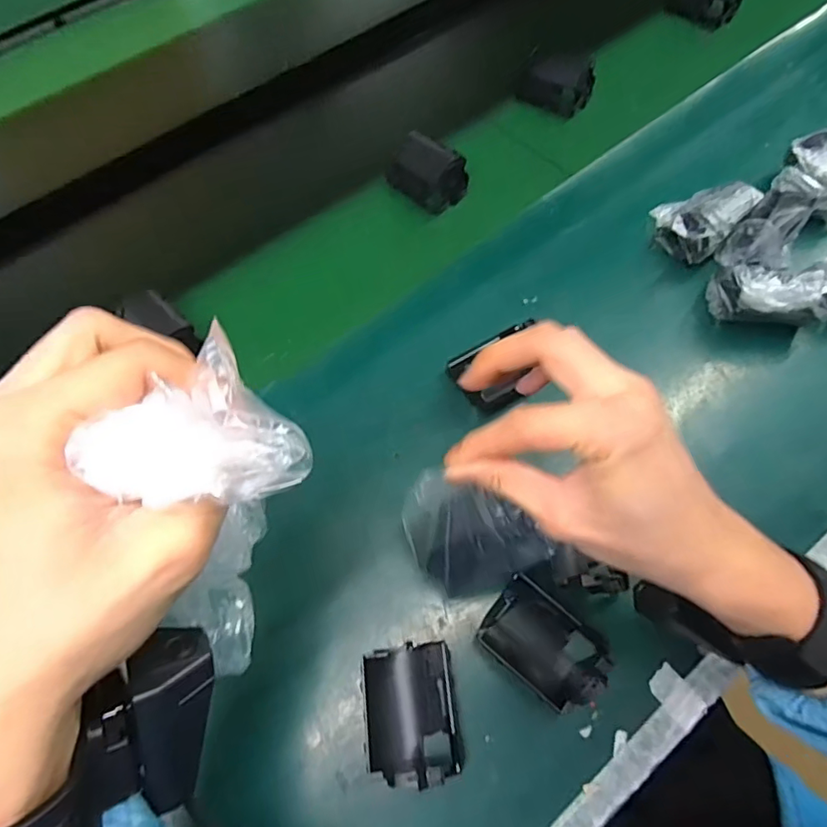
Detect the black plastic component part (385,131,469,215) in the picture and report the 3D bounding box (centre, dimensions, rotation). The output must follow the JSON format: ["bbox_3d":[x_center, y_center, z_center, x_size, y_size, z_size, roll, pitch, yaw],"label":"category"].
[{"bbox_3d":[0.014,-0.231,0.515,0.072,0.034,0.049,39,72,20],"label":"black plastic component part"}]

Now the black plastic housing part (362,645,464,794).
[{"bbox_3d":[-0.001,0.176,0.318,0.053,0.037,0.073,-6,63,0],"label":"black plastic housing part"}]

